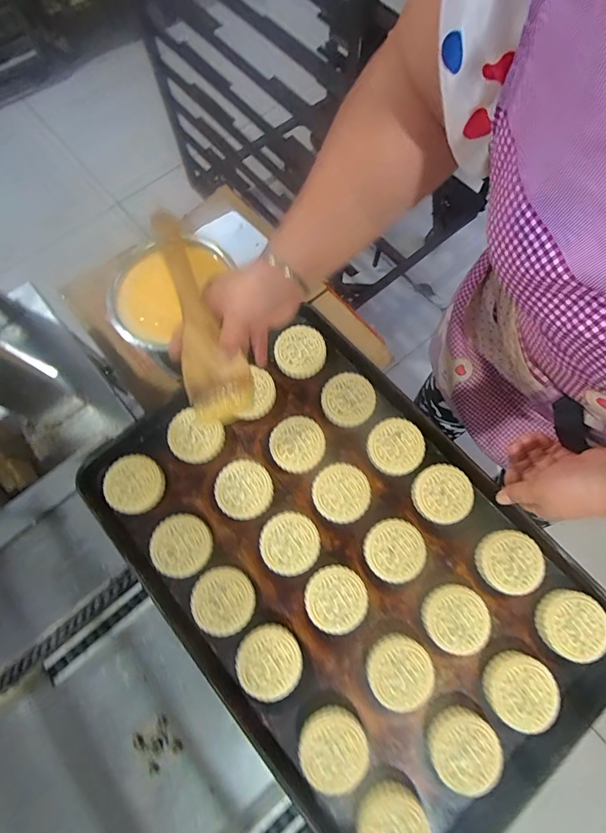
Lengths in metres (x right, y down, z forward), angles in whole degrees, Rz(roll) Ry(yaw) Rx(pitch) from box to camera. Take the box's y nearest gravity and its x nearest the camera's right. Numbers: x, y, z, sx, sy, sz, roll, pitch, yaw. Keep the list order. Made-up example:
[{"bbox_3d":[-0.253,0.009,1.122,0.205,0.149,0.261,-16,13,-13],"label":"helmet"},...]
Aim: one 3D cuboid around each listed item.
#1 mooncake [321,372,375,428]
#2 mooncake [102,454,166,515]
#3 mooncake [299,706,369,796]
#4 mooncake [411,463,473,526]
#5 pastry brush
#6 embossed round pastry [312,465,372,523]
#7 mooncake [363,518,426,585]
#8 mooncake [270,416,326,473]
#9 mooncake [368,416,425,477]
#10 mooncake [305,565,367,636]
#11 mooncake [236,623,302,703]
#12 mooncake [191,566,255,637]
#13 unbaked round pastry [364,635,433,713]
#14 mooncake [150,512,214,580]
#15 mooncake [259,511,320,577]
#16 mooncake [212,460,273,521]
[{"bbox_3d":[0.061,-0.020,0.547,0.069,0.034,0.070,0,69,-1],"label":"mooncake"},{"bbox_3d":[-0.218,0.086,0.514,0.071,0.026,0.072,0,69,-1],"label":"mooncake"},{"bbox_3d":[0.032,0.355,0.426,0.068,0.025,0.072,0,69,-1],"label":"mooncake"},{"bbox_3d":[0.174,0.098,0.504,0.068,0.028,0.070,0,69,-1],"label":"mooncake"},{"bbox_3d":[-0.113,-0.100,0.438,0.069,0.034,0.223,-18,105,-7],"label":"pastry brush"},{"bbox_3d":[0.048,0.099,0.512,0.069,0.031,0.070,0,69,-1],"label":"embossed round pastry"},{"bbox_3d":[0.110,0.162,0.485,0.070,0.024,0.070,0,69,-1],"label":"mooncake"},{"bbox_3d":[-0.007,0.039,0.531,0.069,0.030,0.069,0,69,-1],"label":"mooncake"},{"bbox_3d":[0.121,0.040,0.524,0.072,0.024,0.071,0,69,-1],"label":"mooncake"},{"bbox_3d":[0.039,0.216,0.476,0.070,0.029,0.070,0,69,-1],"label":"mooncake"},{"bbox_3d":[-0.038,0.278,0.456,0.070,0.027,0.072,0,69,-1],"label":"mooncake"},{"bbox_3d":[-0.094,0.218,0.478,0.071,0.029,0.072,0,69,-1],"label":"mooncake"},{"bbox_3d":[0.108,0.286,0.449,0.070,0.028,0.066,-24,72,-9],"label":"unbaked round pastry"},{"bbox_3d":[-0.150,0.161,0.499,0.072,0.031,0.071,0,69,-1],"label":"mooncake"},{"bbox_3d":[-0.016,0.158,0.497,0.070,0.032,0.071,0,69,-1],"label":"mooncake"},{"bbox_3d":[-0.076,0.095,0.516,0.070,0.030,0.071,0,69,-1],"label":"mooncake"}]

